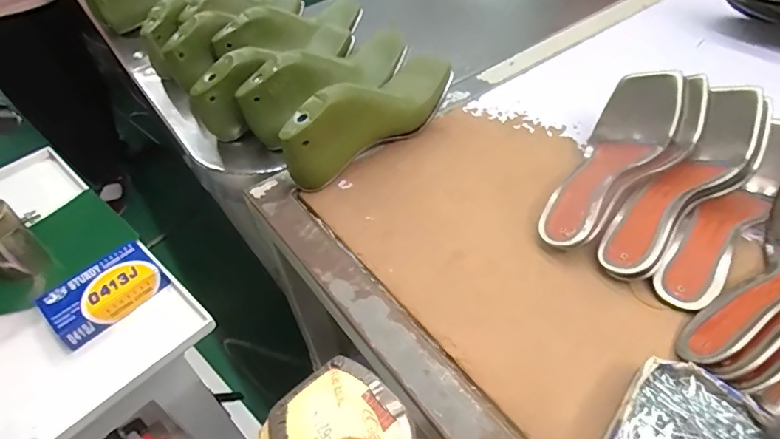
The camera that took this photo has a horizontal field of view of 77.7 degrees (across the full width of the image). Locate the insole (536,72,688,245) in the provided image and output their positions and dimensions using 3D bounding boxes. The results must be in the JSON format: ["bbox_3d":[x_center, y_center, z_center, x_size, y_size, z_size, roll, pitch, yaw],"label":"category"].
[{"bbox_3d":[0.211,-0.057,0.472,0.070,0.049,0.213,30,69,30],"label":"insole"}]

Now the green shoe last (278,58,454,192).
[{"bbox_3d":[-0.019,-0.114,0.527,0.068,0.099,0.212,30,55,30],"label":"green shoe last"}]

